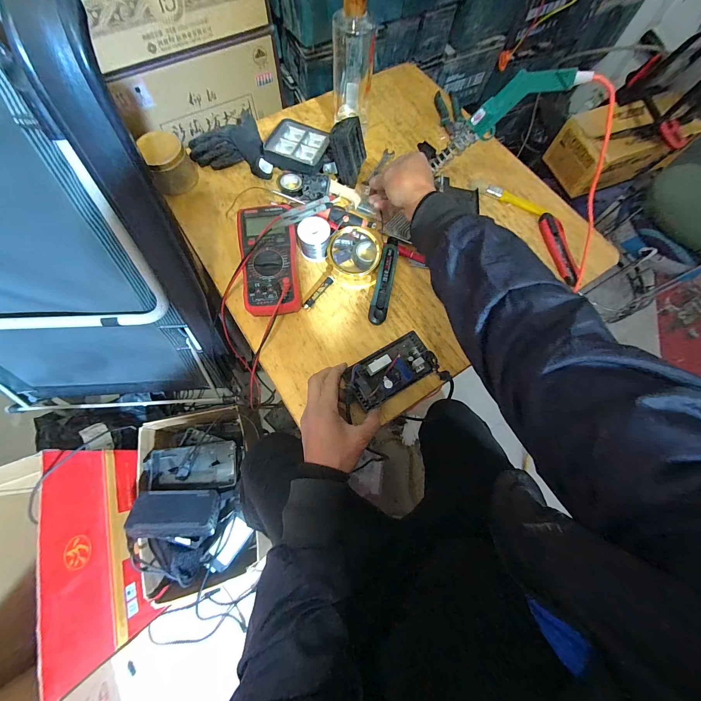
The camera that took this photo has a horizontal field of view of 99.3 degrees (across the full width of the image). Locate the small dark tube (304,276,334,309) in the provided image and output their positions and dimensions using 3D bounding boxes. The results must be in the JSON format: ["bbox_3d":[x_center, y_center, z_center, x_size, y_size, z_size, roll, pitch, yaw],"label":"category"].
[{"bbox_3d":[-0.051,-0.095,0.491,0.010,0.013,0.067,36,74,10],"label":"small dark tube"}]

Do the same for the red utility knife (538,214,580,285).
[{"bbox_3d":[0.383,-0.192,0.546,0.026,0.022,0.139,-9,72,-5],"label":"red utility knife"}]

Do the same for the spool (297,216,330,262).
[{"bbox_3d":[-0.061,-0.190,0.512,0.051,0.058,0.045,-4,71,-3],"label":"spool"}]

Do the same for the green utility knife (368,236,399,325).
[{"bbox_3d":[0.058,-0.123,0.509,0.029,0.022,0.162,11,71,2],"label":"green utility knife"}]

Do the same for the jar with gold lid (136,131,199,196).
[{"bbox_3d":[-0.328,-0.339,0.539,0.076,0.068,0.074,1,71,-2],"label":"jar with gold lid"}]

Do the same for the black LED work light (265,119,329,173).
[{"bbox_3d":[-0.099,-0.390,0.565,0.109,0.024,0.111,11,71,2],"label":"black LED work light"}]

